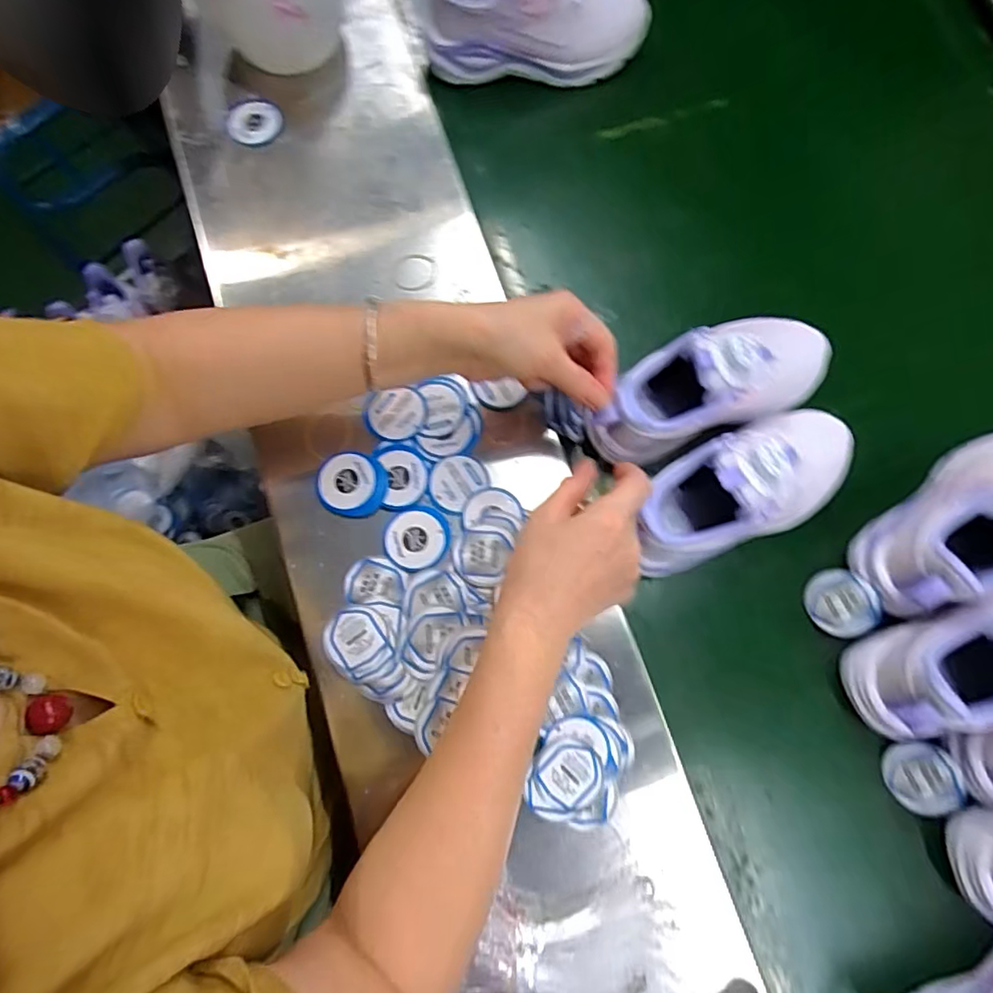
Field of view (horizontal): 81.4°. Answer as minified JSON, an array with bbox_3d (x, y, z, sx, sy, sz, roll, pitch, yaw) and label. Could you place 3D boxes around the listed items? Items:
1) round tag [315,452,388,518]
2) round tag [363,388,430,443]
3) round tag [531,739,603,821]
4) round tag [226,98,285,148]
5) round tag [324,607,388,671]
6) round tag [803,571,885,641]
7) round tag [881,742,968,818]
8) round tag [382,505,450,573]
[{"bbox_3d":[-0.113,-0.009,0.451,0.053,0.007,0.049,0,76,-2],"label":"round tag"},{"bbox_3d":[-0.082,-0.066,0.468,0.051,0.008,0.042,-6,84,0],"label":"round tag"},{"bbox_3d":[0.050,0.202,0.409,0.047,0.004,0.052,5,76,-1],"label":"round tag"},{"bbox_3d":[-0.222,-0.341,0.529,0.047,0.010,0.045,0,76,-2],"label":"round tag"},{"bbox_3d":[-0.106,0.106,0.430,0.046,0.004,0.045,0,76,-2],"label":"round tag"},{"bbox_3d":[0.274,0.086,0.460,0.051,0.006,0.052,-5,83,39],"label":"round tag"},{"bbox_3d":[0.319,0.211,0.432,0.050,0.006,0.054,0,91,24],"label":"round tag"},{"bbox_3d":[-0.062,0.032,0.447,0.048,0.004,0.050,0,76,-2],"label":"round tag"}]

